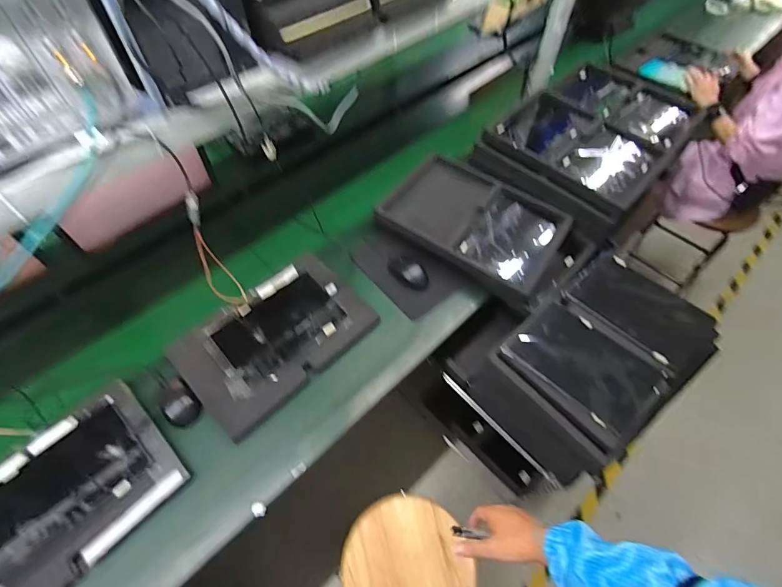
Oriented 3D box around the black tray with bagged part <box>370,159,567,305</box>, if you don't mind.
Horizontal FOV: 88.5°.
[{"bbox_3d":[0.214,-0.196,1.035,0.428,0.044,0.320,29,60,17],"label":"black tray with bagged part"}]

